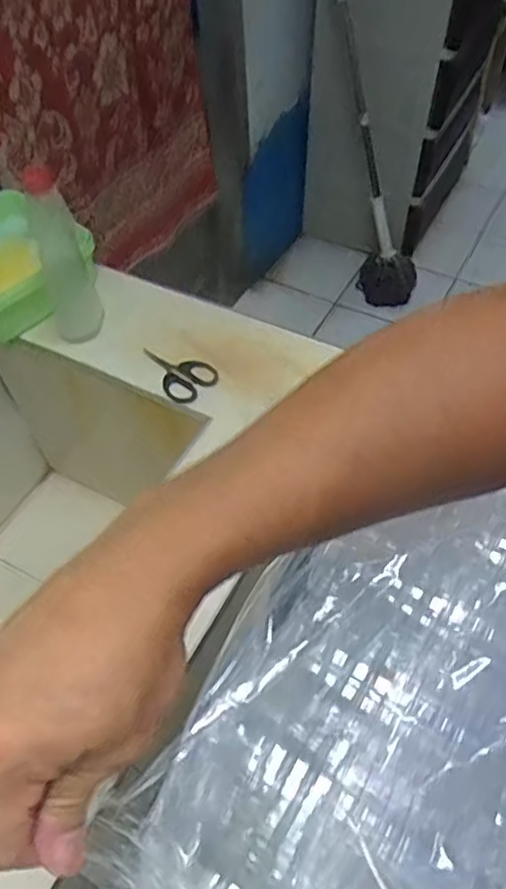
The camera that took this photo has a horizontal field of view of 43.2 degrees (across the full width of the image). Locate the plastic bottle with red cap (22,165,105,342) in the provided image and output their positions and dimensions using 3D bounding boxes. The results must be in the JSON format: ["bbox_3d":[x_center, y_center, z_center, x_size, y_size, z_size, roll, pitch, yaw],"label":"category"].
[{"bbox_3d":[-0.223,-0.222,0.750,0.053,0.192,0.069,-5,51,-1],"label":"plastic bottle with red cap"}]

